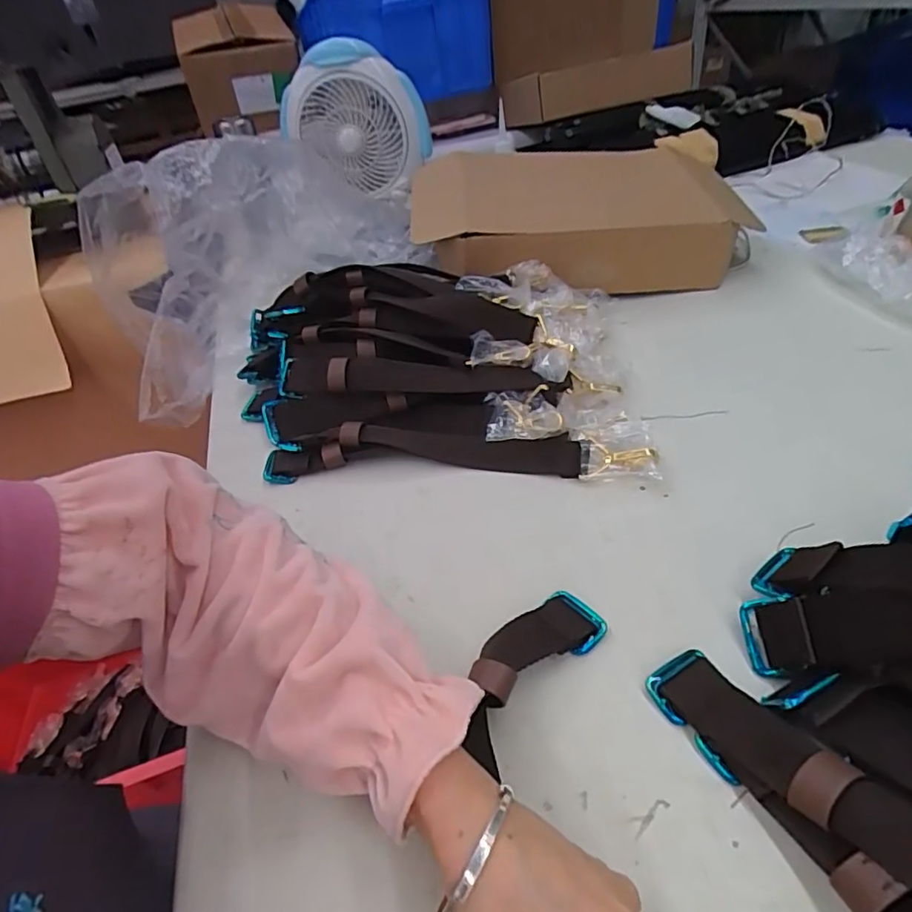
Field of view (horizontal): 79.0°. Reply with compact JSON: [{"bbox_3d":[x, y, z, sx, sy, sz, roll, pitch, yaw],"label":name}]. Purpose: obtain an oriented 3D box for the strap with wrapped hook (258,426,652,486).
[{"bbox_3d":[-0.004,-0.006,0.498,0.348,0.033,0.064,-2,40,9],"label":"strap with wrapped hook"}]

